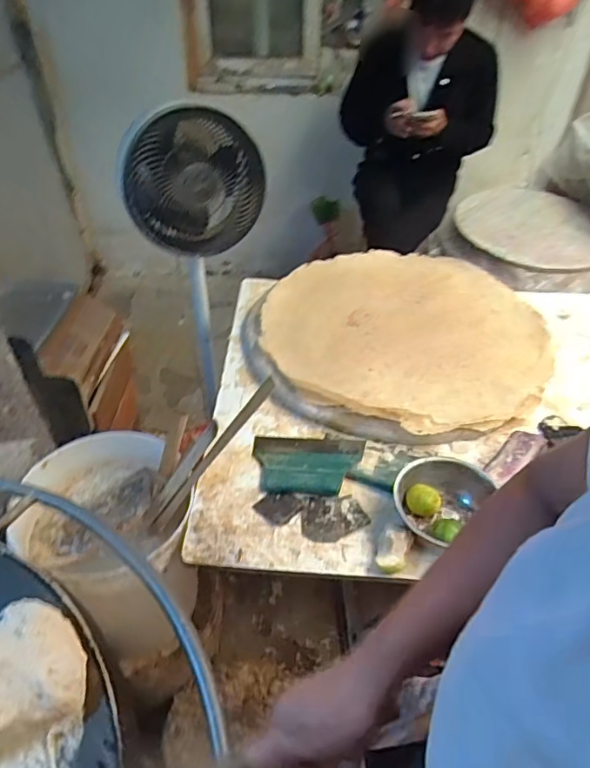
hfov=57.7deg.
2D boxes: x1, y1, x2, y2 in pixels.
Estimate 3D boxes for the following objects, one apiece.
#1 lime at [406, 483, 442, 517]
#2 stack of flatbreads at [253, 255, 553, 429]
[{"bbox_3d":[0.203,0.185,0.852,0.054,0.038,0.051,9,44,9],"label":"lime"},{"bbox_3d":[0.244,-0.130,1.182,0.603,0.054,0.610,21,47,20],"label":"stack of flatbreads"}]

